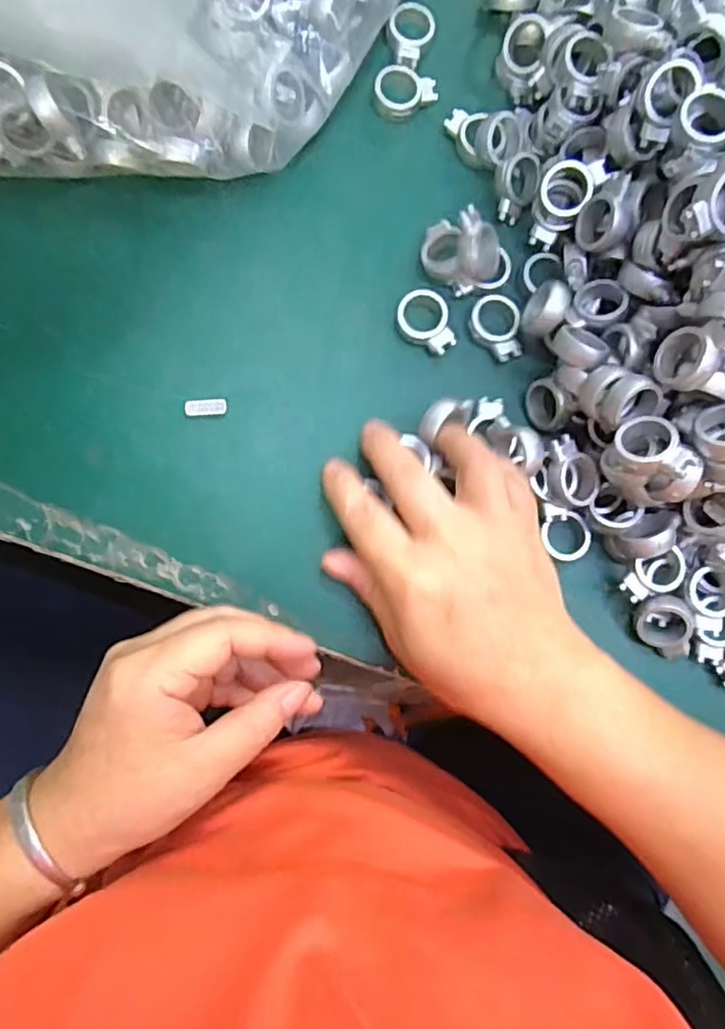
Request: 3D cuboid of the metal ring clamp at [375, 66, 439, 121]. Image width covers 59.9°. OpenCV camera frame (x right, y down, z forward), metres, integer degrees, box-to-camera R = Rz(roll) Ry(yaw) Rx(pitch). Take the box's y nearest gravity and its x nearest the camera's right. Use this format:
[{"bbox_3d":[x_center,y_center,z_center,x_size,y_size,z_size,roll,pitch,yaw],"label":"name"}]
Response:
[{"bbox_3d":[0.023,-0.224,0.336,0.034,0.010,0.025,8,83,-4],"label":"metal ring clamp"}]

